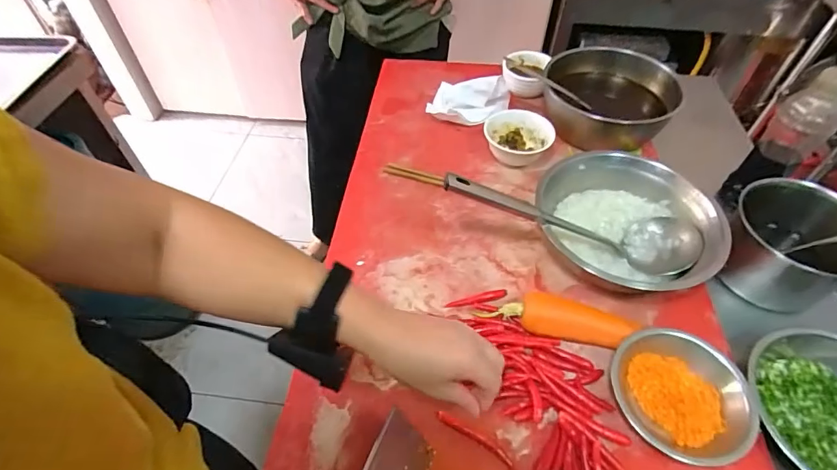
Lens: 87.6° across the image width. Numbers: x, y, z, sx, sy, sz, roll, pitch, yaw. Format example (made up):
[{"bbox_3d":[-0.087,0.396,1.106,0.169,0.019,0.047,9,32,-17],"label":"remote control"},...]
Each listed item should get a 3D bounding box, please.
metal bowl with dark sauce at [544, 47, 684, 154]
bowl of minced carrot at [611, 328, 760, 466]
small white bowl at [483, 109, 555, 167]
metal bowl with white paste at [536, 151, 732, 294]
[{"bbox_3d":[0.322,-0.231,0.751,0.207,0.085,0.192,0,51,0],"label":"metal bowl with dark sauce"},{"bbox_3d":[0.278,0.166,0.459,0.111,0.059,0.132,-11,52,-9],"label":"bowl of minced carrot"},{"bbox_3d":[0.162,-0.156,0.713,0.103,0.055,0.090,29,57,22],"label":"small white bowl"},{"bbox_3d":[0.266,-0.017,0.572,0.189,0.095,0.212,11,52,9],"label":"metal bowl with white paste"}]

